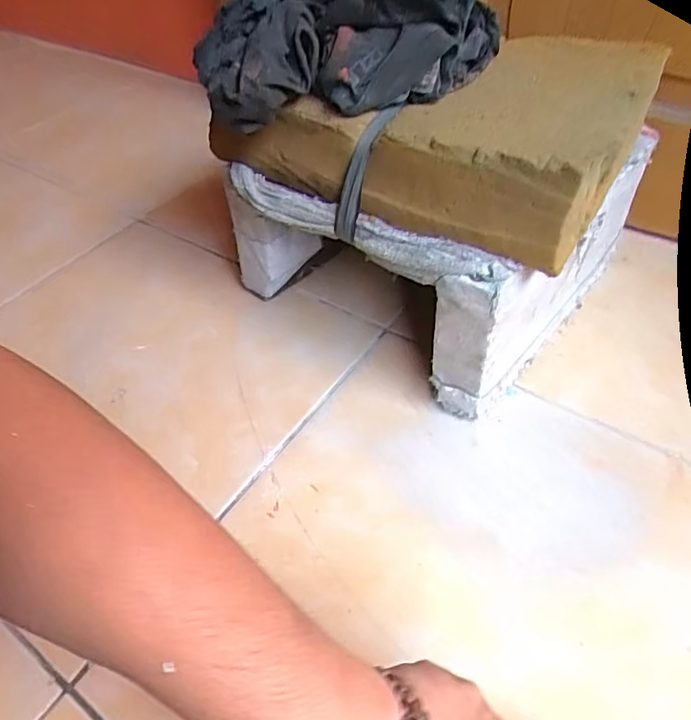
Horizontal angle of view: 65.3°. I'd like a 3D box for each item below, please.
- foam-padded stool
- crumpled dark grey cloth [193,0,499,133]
[{"bbox_3d":[0.090,-0.166,0.542,0.333,0.236,0.302,29,55,27],"label":"foam-padded stool"},{"bbox_3d":[-0.002,-0.295,0.448,0.237,0.098,0.198,-6,49,-2],"label":"crumpled dark grey cloth"}]

